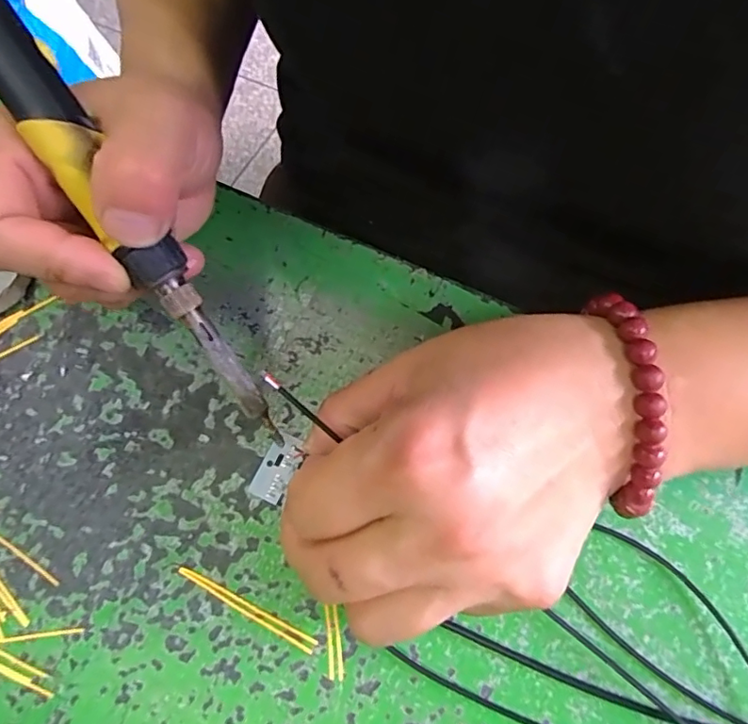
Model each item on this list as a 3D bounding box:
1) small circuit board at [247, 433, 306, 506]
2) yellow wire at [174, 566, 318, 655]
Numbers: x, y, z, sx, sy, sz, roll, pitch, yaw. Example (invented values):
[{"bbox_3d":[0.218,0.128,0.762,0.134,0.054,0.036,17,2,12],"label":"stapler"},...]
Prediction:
[{"bbox_3d":[-0.036,0.038,0.199,0.013,0.004,0.025,20,70,9],"label":"small circuit board"},{"bbox_3d":[-0.043,0.082,0.180,0.052,0.004,0.005,24,71,10],"label":"yellow wire"}]

